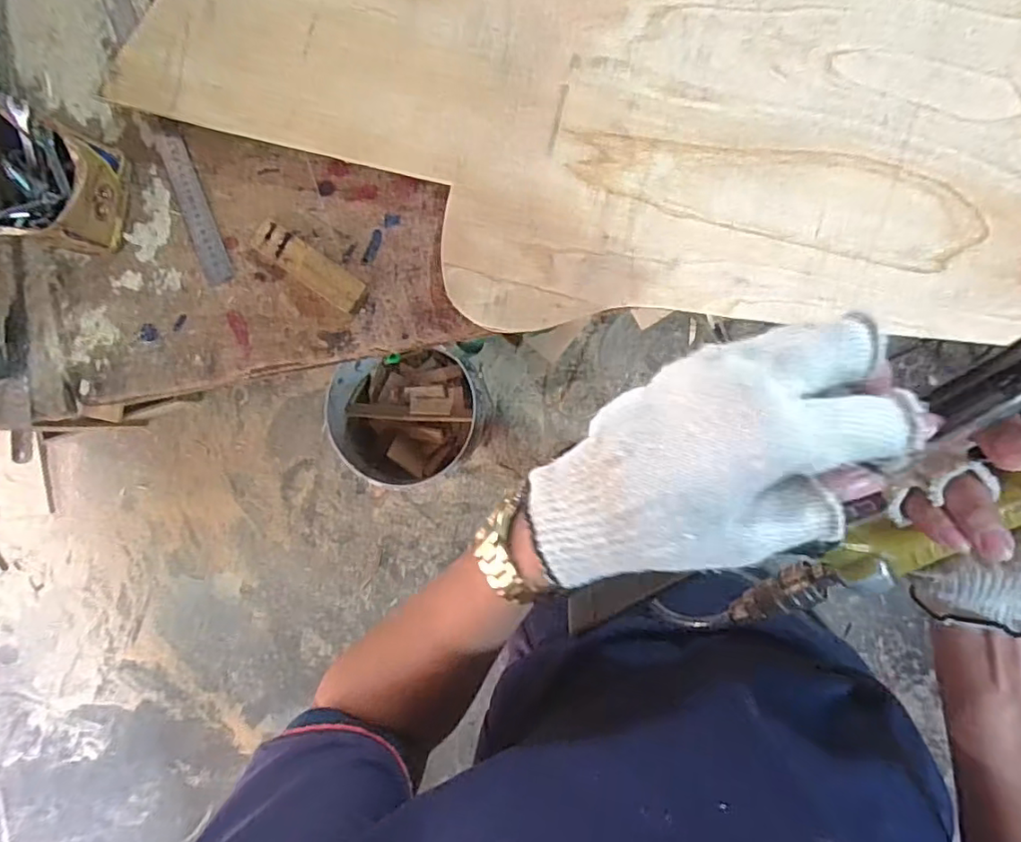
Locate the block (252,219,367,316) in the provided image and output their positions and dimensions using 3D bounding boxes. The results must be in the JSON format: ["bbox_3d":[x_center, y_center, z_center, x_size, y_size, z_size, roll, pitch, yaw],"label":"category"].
[{"bbox_3d":[-0.214,-0.166,0.626,0.135,0.016,0.036,36,92,3],"label":"block"}]

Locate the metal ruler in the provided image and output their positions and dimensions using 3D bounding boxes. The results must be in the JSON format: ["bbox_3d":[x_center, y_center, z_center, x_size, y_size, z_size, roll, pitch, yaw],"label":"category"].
[{"bbox_3d":[-0.349,-0.236,0.642,0.035,0.004,0.175,-19,91,0],"label":"metal ruler"}]

